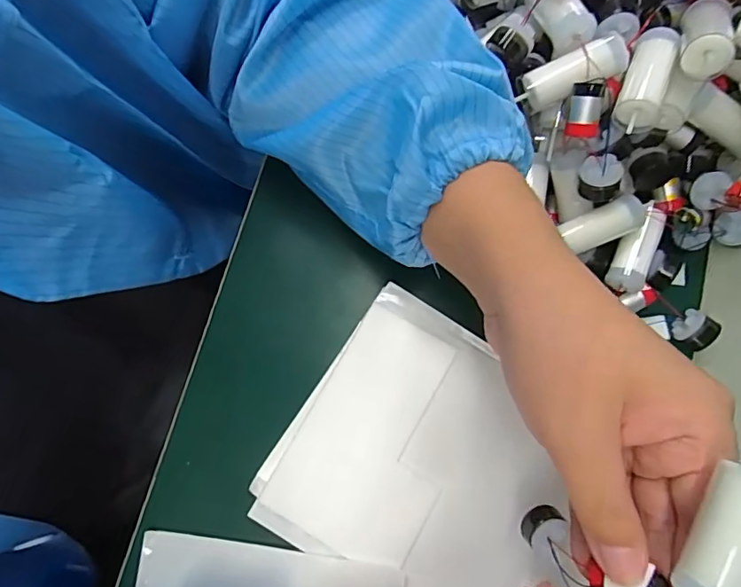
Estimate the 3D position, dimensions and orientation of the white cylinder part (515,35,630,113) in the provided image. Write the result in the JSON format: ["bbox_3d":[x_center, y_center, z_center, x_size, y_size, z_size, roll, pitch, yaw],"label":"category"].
[{"bbox_3d":[0.104,-0.112,0.256,0.054,0.018,0.021,-23,78,12],"label":"white cylinder part"}]

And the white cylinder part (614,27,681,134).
[{"bbox_3d":[0.137,-0.106,0.245,0.020,0.019,0.053,21,80,6],"label":"white cylinder part"}]

